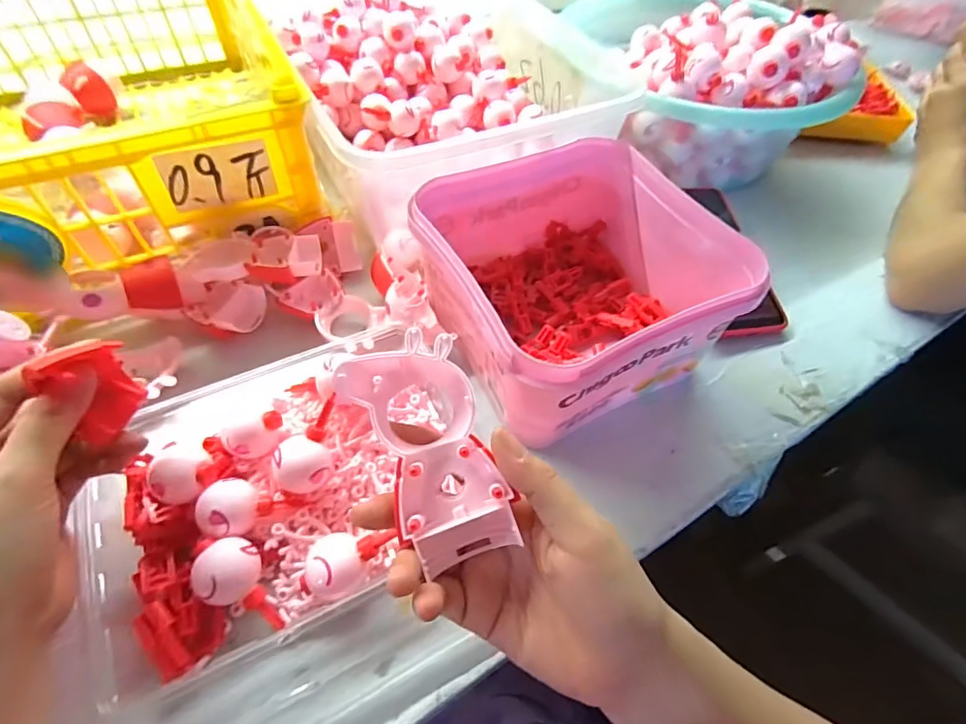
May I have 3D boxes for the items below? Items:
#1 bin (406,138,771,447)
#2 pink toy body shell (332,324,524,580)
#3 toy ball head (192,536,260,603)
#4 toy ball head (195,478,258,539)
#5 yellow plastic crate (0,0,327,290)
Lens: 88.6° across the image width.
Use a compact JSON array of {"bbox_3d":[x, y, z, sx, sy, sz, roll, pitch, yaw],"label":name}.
[{"bbox_3d":[0.064,-0.058,0.378,0.189,0.107,0.189,-22,57,-18],"label":"bin"},{"bbox_3d":[-0.021,0.040,0.223,0.055,0.029,0.102,-23,88,-19],"label":"pink toy body shell"},{"bbox_3d":[-0.142,0.118,0.277,0.029,0.034,0.033,17,54,9],"label":"toy ball head"},{"bbox_3d":[-0.150,0.088,0.293,0.026,0.028,0.033,19,55,11],"label":"toy ball head"},{"bbox_3d":[-0.395,-0.248,0.475,0.344,0.138,0.442,-23,58,-19],"label":"yellow plastic crate"}]

